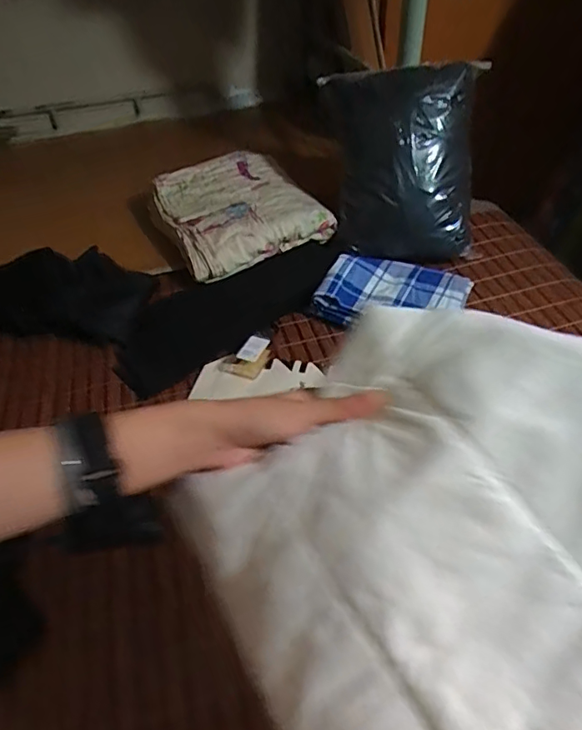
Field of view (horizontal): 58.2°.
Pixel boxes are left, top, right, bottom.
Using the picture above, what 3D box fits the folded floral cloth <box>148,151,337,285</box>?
[{"bbox_3d":[-0.137,-0.371,1.237,0.316,0.104,0.401,-23,48,-18],"label":"folded floral cloth"}]

